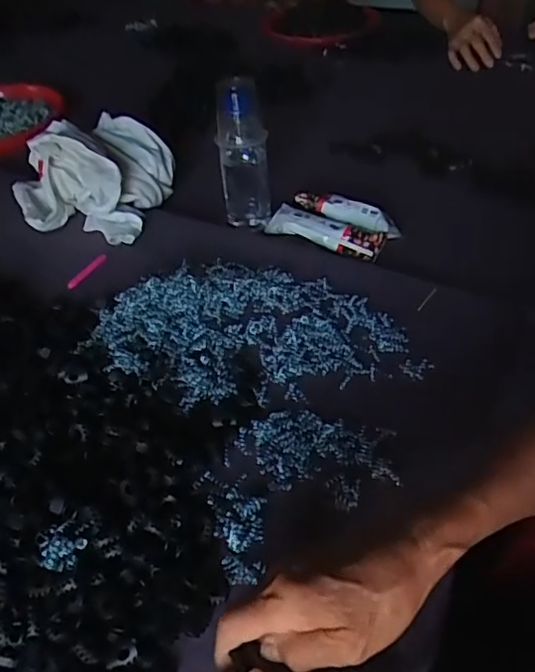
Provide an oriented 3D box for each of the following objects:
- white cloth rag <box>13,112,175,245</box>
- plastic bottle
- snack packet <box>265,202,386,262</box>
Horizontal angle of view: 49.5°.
[{"bbox_3d":[-0.243,-0.220,0.773,0.197,0.095,0.194,8,46,13],"label":"white cloth rag"},{"bbox_3d":[-0.030,-0.225,0.721,0.060,0.167,0.067,-6,44,-1],"label":"plastic bottle"},{"bbox_3d":[0.068,-0.131,0.724,0.161,0.025,0.043,19,50,23],"label":"snack packet"}]

